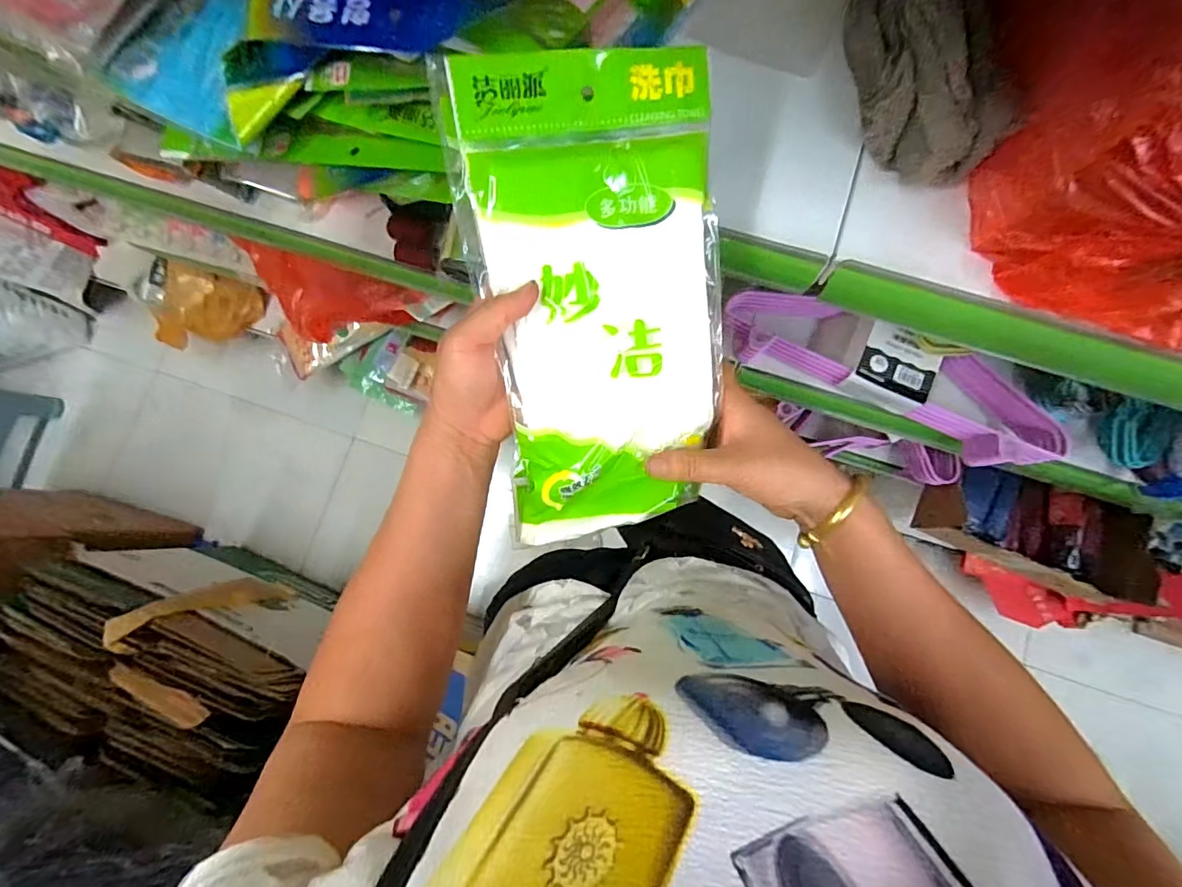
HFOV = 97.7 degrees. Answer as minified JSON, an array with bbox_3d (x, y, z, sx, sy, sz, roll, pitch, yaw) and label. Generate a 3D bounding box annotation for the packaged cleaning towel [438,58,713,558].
[{"bbox_3d":[0.009,-0.083,0.322,0.146,0.023,0.277,-8,102,-4],"label":"packaged cleaning towel"}]

